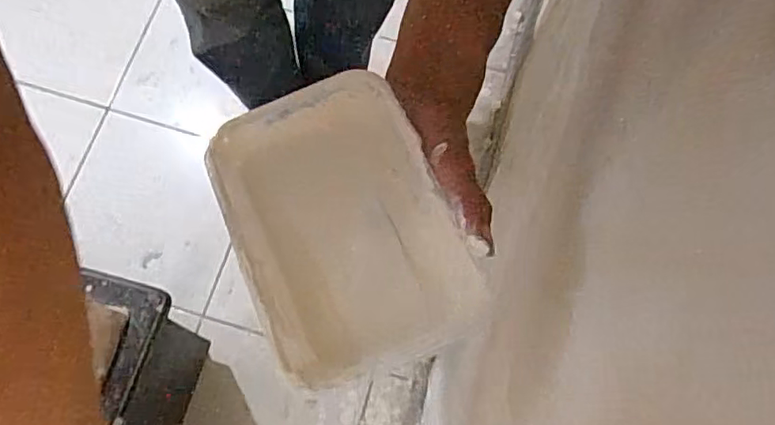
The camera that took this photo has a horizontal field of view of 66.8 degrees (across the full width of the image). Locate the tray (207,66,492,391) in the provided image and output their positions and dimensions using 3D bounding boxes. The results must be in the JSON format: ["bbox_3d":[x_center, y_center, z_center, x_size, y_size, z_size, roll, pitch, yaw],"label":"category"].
[{"bbox_3d":[-0.026,0.005,0.336,0.117,0.033,0.165,-26,76,-6],"label":"tray"}]

